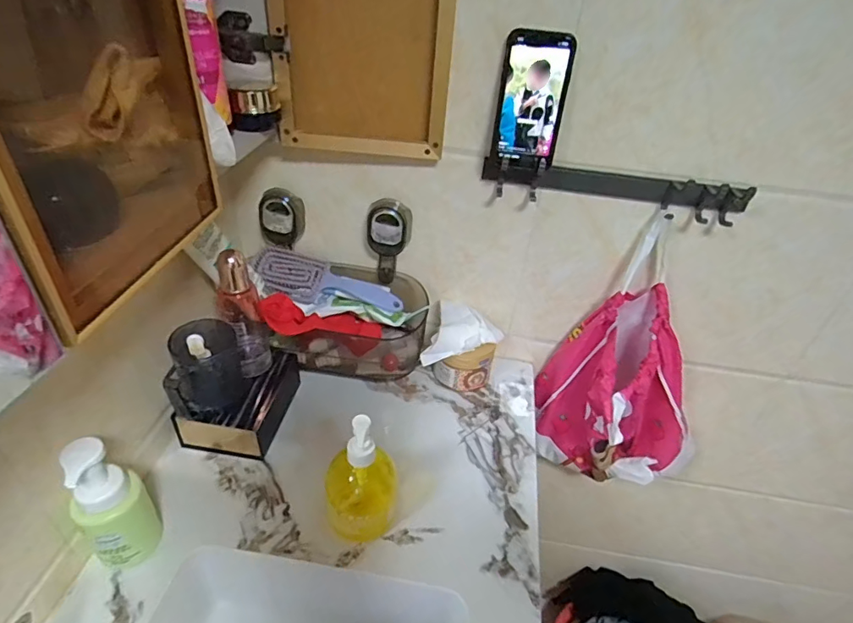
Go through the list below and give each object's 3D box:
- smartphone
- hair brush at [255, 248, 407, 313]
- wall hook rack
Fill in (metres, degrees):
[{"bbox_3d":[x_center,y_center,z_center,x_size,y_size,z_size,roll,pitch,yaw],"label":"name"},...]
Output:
[{"bbox_3d":[0.129,-0.252,0.596,0.081,0.151,0.018,6,26,4],"label":"smartphone"},{"bbox_3d":[-0.150,-0.048,0.757,0.227,0.046,0.068,8,38,4],"label":"hair brush"},{"bbox_3d":[0.242,-0.158,0.646,0.333,0.057,0.049,7,38,2],"label":"wall hook rack"}]

